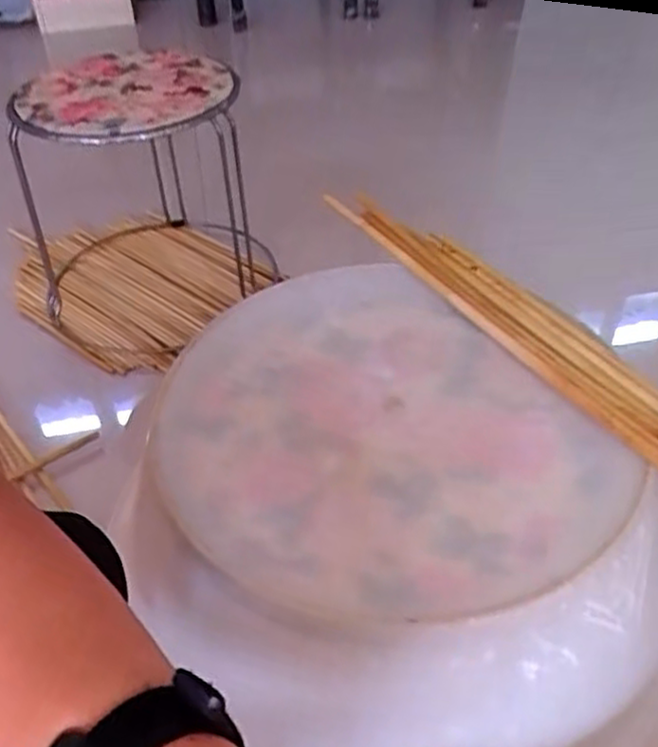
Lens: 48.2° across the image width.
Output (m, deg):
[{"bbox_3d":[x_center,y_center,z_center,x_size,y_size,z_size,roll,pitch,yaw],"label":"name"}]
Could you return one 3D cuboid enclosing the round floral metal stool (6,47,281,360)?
[{"bbox_3d":[-0.264,-0.274,1.101,0.346,0.354,0.359,-1,42,1],"label":"round floral metal stool"}]

